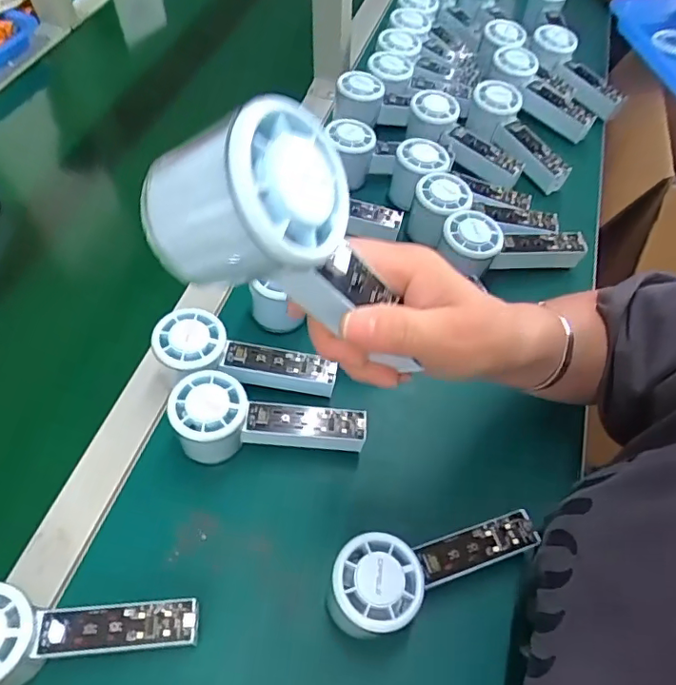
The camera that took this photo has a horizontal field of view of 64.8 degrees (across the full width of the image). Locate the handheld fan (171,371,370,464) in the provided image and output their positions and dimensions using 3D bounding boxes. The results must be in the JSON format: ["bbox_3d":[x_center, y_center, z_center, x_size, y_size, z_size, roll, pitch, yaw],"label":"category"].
[{"bbox_3d":[-0.053,0.063,0.419,0.149,0.058,0.063,2,56,0],"label":"handheld fan"}]

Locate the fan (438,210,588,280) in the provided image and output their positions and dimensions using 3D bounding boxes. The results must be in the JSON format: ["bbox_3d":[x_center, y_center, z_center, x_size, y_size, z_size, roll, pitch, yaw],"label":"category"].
[{"bbox_3d":[0.170,-0.091,0.539,0.158,0.055,0.056,3,54,-20],"label":"fan"}]

